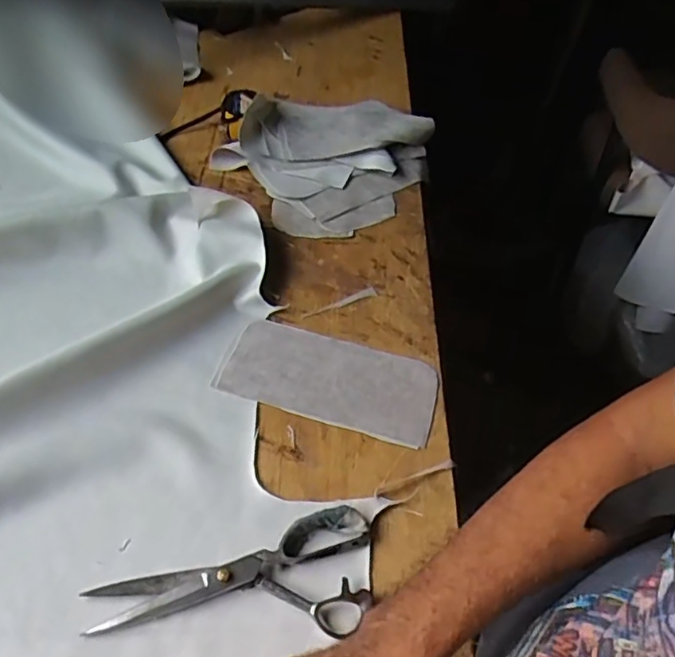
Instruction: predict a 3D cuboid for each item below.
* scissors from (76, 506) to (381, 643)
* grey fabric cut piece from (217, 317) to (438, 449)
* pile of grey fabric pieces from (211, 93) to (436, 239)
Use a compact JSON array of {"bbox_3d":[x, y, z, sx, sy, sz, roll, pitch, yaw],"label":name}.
[{"bbox_3d":[-0.084,0.225,0.520,0.242,0.016,0.097,-9,54,-12],"label":"scissors"},{"bbox_3d":[-0.009,0.053,0.664,0.232,0.004,0.106,15,53,6],"label":"grey fabric cut piece"},{"bbox_3d":[-0.018,-0.260,0.884,0.257,0.043,0.302,26,55,15],"label":"pile of grey fabric pieces"}]

